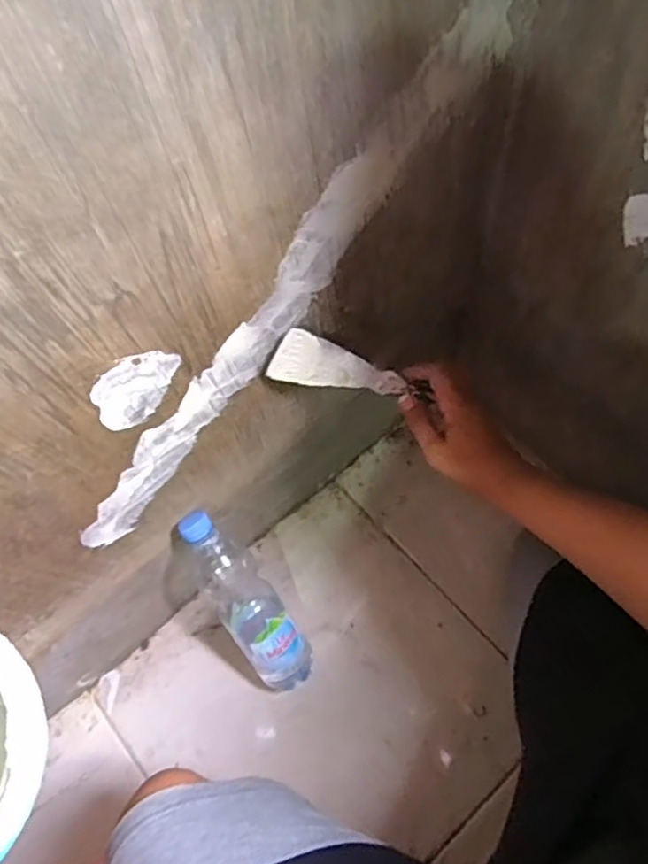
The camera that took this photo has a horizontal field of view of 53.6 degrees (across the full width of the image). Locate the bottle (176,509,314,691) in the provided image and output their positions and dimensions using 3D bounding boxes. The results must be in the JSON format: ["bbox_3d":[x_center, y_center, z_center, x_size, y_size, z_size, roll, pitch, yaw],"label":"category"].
[{"bbox_3d":[-0.087,0.189,0.715,0.064,0.055,0.244,-32,107,-10],"label":"bottle"}]

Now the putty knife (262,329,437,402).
[{"bbox_3d":[0.029,-0.057,0.583,0.154,0.048,0.017,12,36,-25],"label":"putty knife"}]

